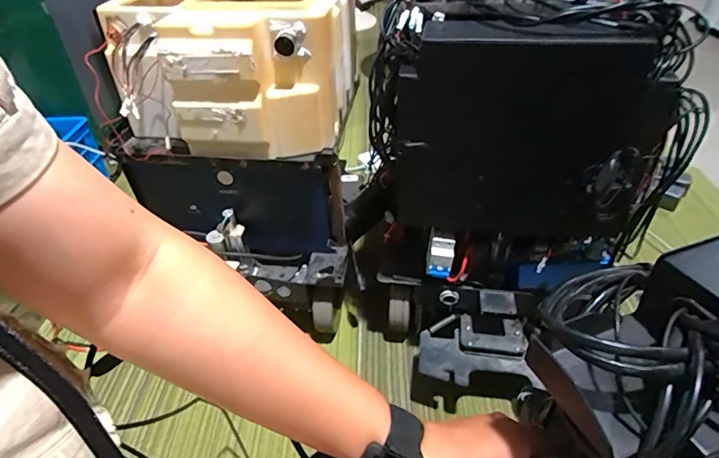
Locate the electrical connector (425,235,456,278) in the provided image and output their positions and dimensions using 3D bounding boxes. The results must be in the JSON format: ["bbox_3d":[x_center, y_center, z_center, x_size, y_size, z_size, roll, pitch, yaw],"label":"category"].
[{"bbox_3d":[0.129,0.045,0.752,0.046,0.066,0.036,6,40,12],"label":"electrical connector"}]

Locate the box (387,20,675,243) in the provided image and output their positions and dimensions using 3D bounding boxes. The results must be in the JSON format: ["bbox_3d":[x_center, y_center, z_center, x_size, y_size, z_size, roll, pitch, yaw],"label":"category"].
[{"bbox_3d":[0.212,-0.111,0.636,0.339,0.297,0.073,10,41,17],"label":"box"}]

